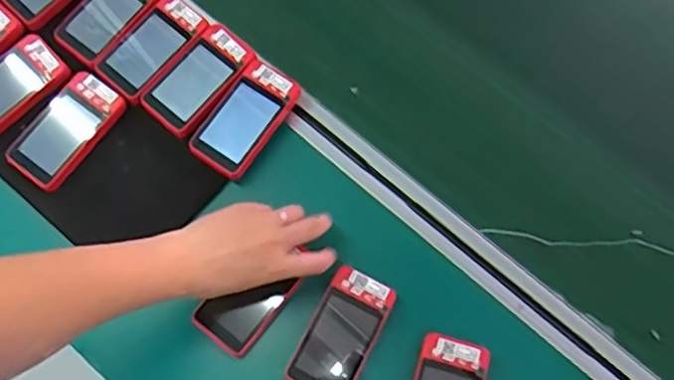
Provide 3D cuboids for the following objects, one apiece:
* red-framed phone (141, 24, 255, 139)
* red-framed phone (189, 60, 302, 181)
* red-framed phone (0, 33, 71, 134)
[{"bbox_3d":[-0.144,-0.117,0.669,0.065,0.011,0.121,41,76,13],"label":"red-framed phone"},{"bbox_3d":[-0.094,-0.074,0.660,0.066,0.017,0.120,34,75,11],"label":"red-framed phone"},{"bbox_3d":[-0.347,-0.109,0.667,0.120,0.011,0.072,-41,76,-12],"label":"red-framed phone"}]

